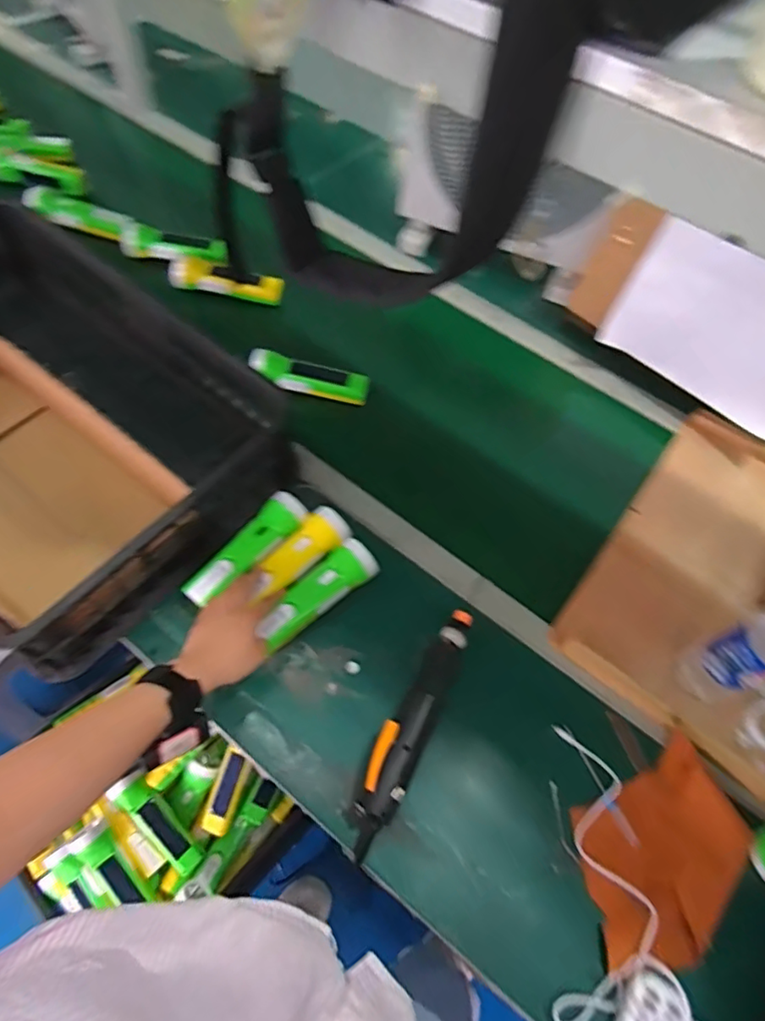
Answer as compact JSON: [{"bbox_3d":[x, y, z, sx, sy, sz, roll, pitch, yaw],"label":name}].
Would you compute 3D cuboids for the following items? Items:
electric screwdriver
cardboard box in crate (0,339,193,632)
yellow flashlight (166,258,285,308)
[{"bbox_3d":[0.032,0.230,0.612,0.050,0.039,0.275,24,63,10],"label":"electric screwdriver"},{"bbox_3d":[-0.467,-0.057,0.698,0.346,0.091,0.231,35,63,14],"label":"cardboard box in crate"},{"bbox_3d":[-0.259,-0.380,0.942,0.185,0.048,0.031,6,59,-2],"label":"yellow flashlight"}]

